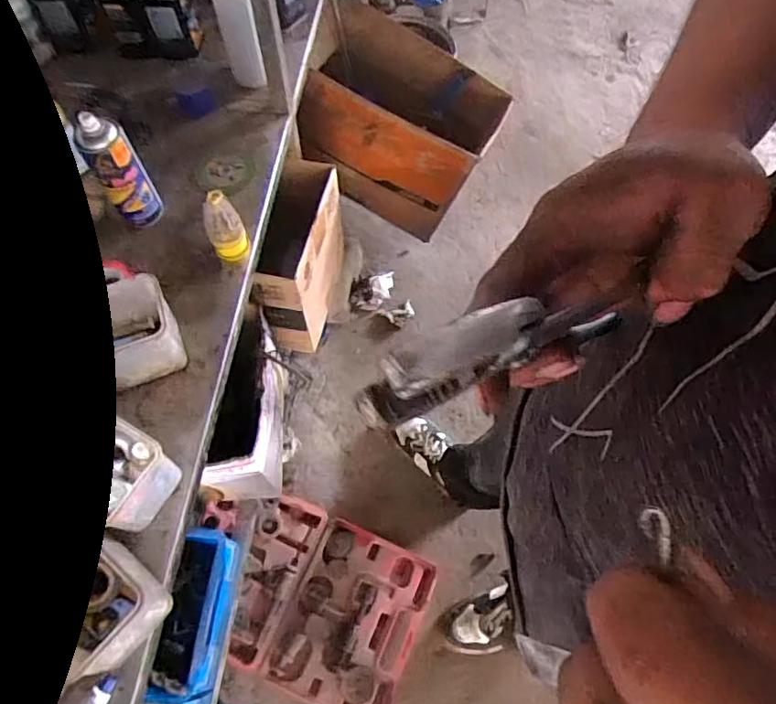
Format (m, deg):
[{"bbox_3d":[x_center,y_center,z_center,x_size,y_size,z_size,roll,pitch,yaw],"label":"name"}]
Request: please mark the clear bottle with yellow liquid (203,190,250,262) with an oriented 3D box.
[{"bbox_3d":[-0.232,-0.174,0.810,0.053,0.108,0.053,-25,69,-13],"label":"clear bottle with yellow liquid"}]

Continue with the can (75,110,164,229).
[{"bbox_3d":[-0.378,-0.252,0.801,0.064,0.169,0.057,-28,69,-14],"label":"can"}]

